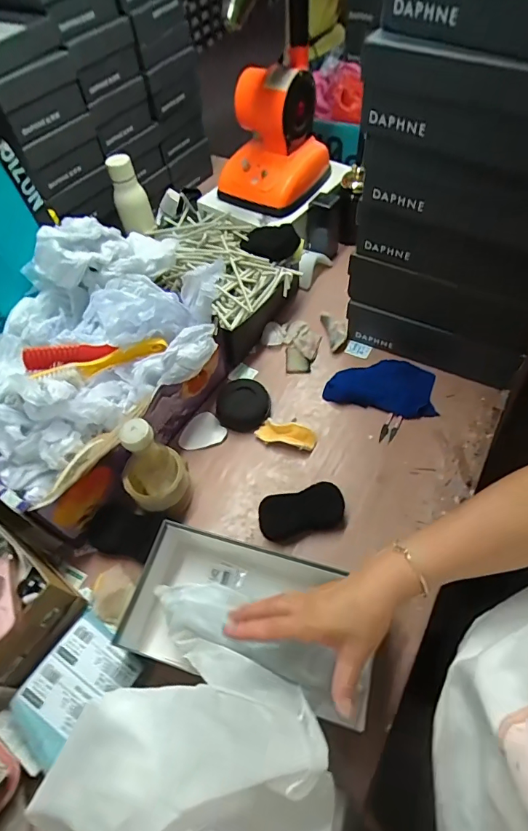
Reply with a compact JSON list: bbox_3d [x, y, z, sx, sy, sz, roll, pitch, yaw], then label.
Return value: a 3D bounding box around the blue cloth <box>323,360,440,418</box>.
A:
[{"bbox_3d":[0.211,-0.056,0.791,0.182,0.022,0.110,13,58,13],"label":"blue cloth"}]

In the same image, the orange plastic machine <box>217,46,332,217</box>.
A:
[{"bbox_3d":[0.016,-0.537,0.852,0.144,0.230,0.188,27,62,20],"label":"orange plastic machine"}]

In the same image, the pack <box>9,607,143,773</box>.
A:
[{"bbox_3d":[-0.235,0.327,0.537,0.118,0.039,0.139,32,64,22],"label":"pack"}]

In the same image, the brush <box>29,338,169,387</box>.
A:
[{"bbox_3d":[-0.241,-0.081,0.666,0.188,0.031,0.032,-24,58,-12],"label":"brush"}]

